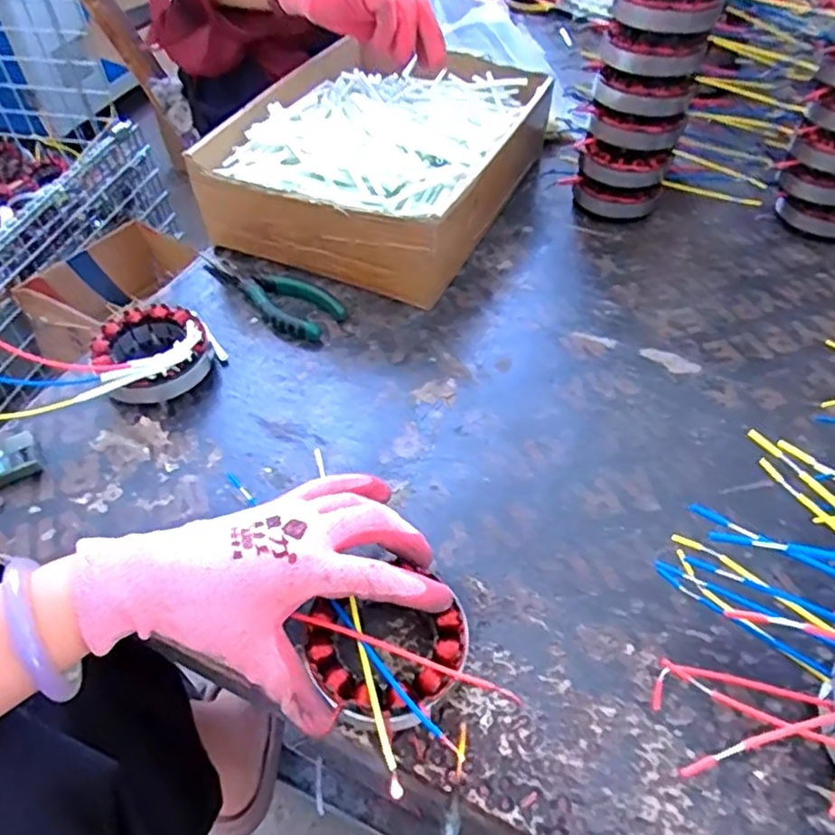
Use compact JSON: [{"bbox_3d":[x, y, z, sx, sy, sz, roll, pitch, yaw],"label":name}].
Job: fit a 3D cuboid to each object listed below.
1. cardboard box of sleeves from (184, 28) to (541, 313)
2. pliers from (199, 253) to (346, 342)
[{"bbox_3d":[-0.027,-0.269,0.656,0.241,0.090,0.332,18,52,17],"label":"cardboard box of sleeves"},{"bbox_3d":[-0.128,-0.113,0.578,0.146,0.014,0.058,34,58,28],"label":"pliers"}]

